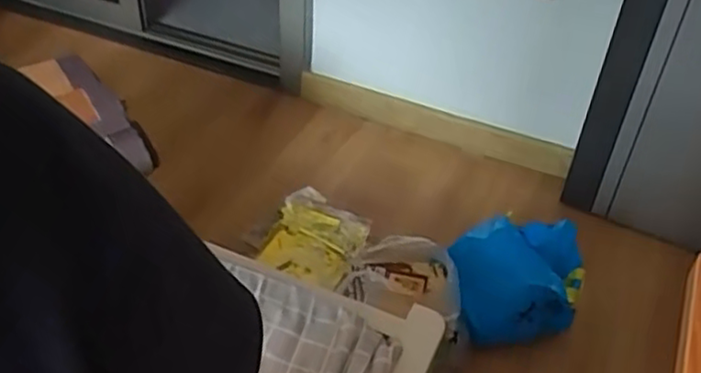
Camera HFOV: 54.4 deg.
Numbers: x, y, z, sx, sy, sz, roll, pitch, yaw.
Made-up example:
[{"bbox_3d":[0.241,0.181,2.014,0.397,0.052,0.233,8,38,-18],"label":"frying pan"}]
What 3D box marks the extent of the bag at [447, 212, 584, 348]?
[{"bbox_3d":[0.334,0.192,1.411,0.251,0.228,0.178,9,40,7],"label":"bag"}]

